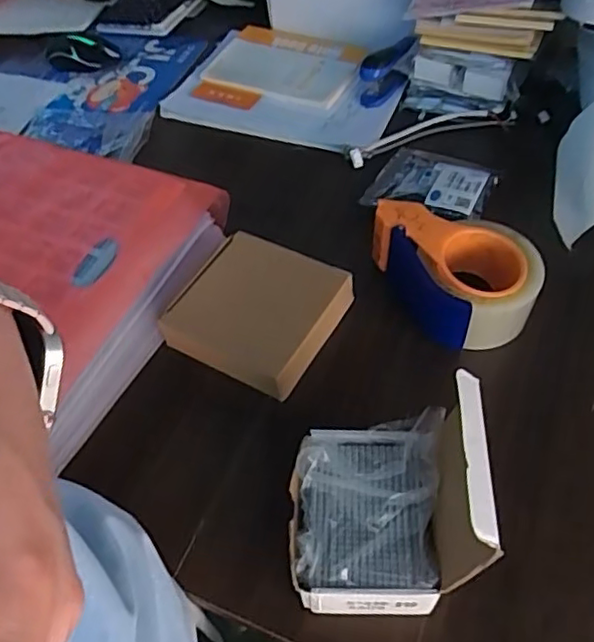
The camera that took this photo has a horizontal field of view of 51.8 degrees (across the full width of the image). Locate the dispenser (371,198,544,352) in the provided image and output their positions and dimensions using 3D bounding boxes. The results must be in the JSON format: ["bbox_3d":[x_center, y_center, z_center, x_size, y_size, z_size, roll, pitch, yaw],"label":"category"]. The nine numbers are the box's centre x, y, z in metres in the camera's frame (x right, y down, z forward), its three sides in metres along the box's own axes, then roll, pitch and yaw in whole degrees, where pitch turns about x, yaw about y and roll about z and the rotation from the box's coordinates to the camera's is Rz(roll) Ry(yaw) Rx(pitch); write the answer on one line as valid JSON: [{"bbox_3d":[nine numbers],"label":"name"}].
[{"bbox_3d":[0.151,-0.050,0.578,0.123,0.067,0.148,-21,56,-11],"label":"dispenser"}]

